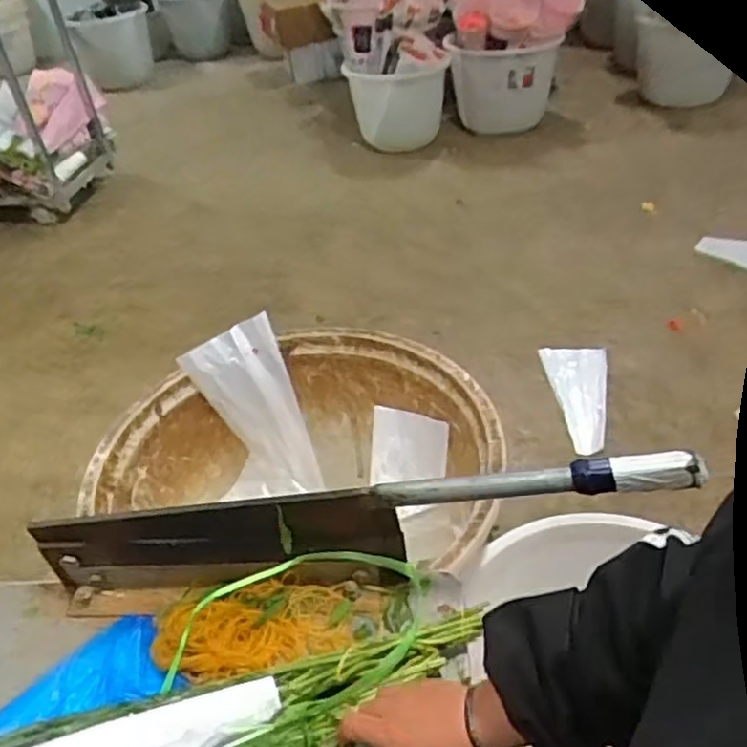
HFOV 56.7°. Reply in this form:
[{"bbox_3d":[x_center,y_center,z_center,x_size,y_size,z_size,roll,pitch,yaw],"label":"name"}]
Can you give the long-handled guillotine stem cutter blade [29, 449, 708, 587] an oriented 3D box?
[{"bbox_3d":[-0.031,0.162,0.709,0.668,0.164,0.037,-2,38,6],"label":"long-handled guillotine stem cutter blade"}]

